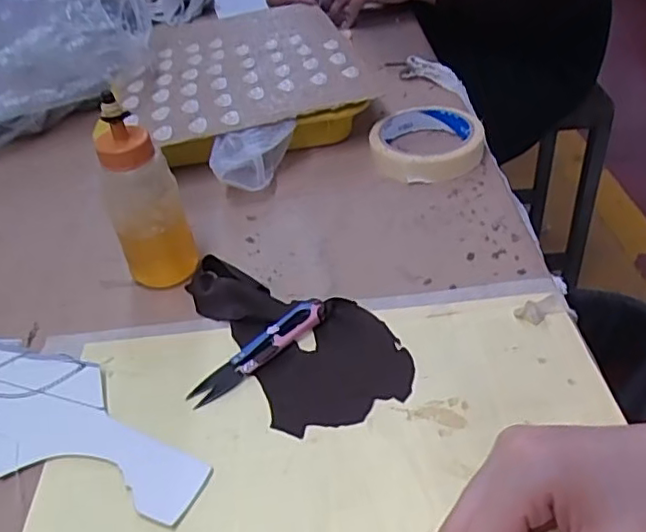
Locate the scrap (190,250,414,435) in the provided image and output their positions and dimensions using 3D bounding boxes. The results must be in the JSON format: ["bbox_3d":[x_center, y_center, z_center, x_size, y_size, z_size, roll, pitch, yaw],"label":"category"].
[{"bbox_3d":[-0.018,0.035,0.394,0.089,0.016,0.161,-25,44,-20],"label":"scrap"}]

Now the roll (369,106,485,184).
[{"bbox_3d":[0.091,-0.108,0.544,0.093,0.026,0.092,-4,41,3],"label":"roll"}]

